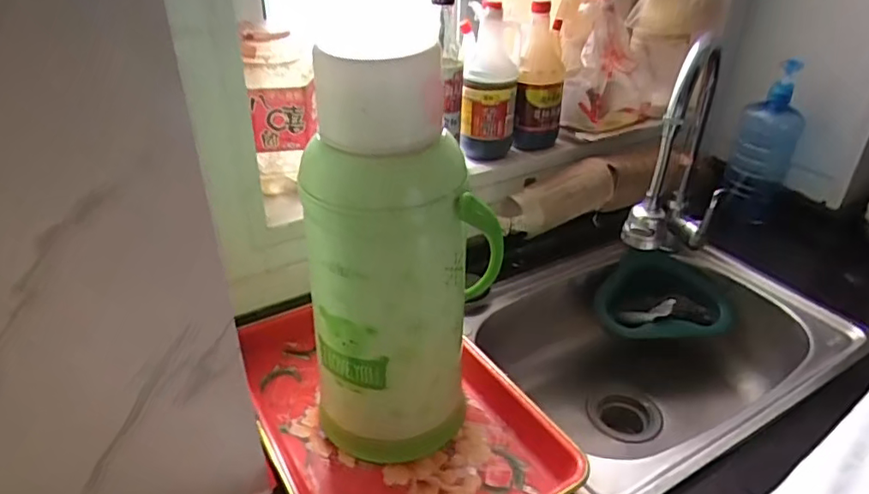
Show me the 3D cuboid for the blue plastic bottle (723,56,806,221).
[{"bbox_3d":[0.556,-0.175,0.992,0.091,0.249,0.070,21,38,29],"label":"blue plastic bottle"}]

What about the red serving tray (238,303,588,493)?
[{"bbox_3d":[-0.055,0.177,0.647,0.252,0.050,0.383,-18,37,-27],"label":"red serving tray"}]

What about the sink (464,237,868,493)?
[{"bbox_3d":[0.294,0.162,0.863,0.555,0.217,0.382,-18,37,-28],"label":"sink"}]

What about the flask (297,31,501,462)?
[{"bbox_3d":[-0.025,0.015,0.558,0.114,0.404,0.159,21,38,29],"label":"flask"}]

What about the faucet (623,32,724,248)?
[{"bbox_3d":[0.346,-0.105,0.808,0.064,0.342,0.233,23,38,31],"label":"faucet"}]

